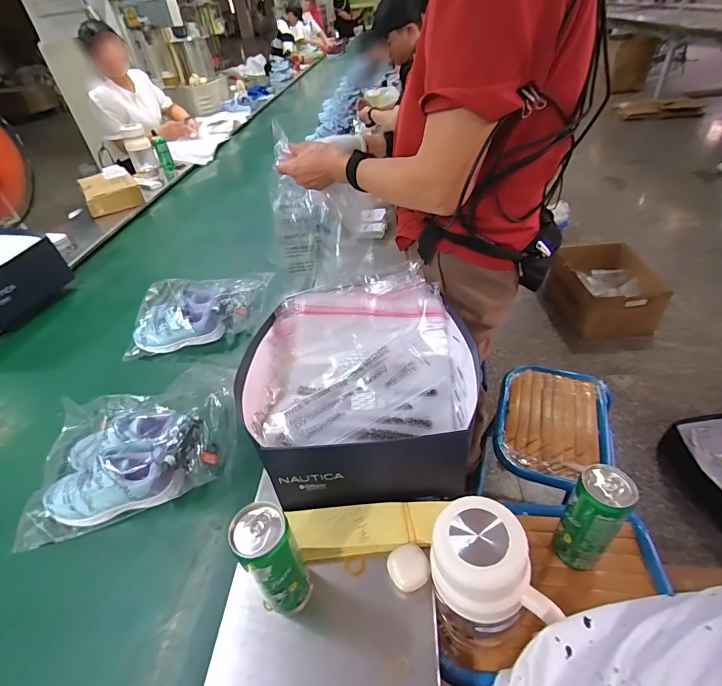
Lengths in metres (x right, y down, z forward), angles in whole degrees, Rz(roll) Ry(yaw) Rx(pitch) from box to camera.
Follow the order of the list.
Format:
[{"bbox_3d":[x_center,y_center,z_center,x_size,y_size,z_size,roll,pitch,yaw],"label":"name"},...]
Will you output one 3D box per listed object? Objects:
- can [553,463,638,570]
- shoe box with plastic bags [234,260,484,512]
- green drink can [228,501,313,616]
[{"bbox_3d":[0.277,0.211,0.481,0.058,0.133,0.065,29,53,34],"label":"can"},{"bbox_3d":[-0.003,0.058,0.624,0.347,0.121,0.346,-6,41,2],"label":"shoe box with plastic bags"},{"bbox_3d":[-0.090,0.238,0.433,0.053,0.168,0.054,-4,42,4],"label":"green drink can"}]

